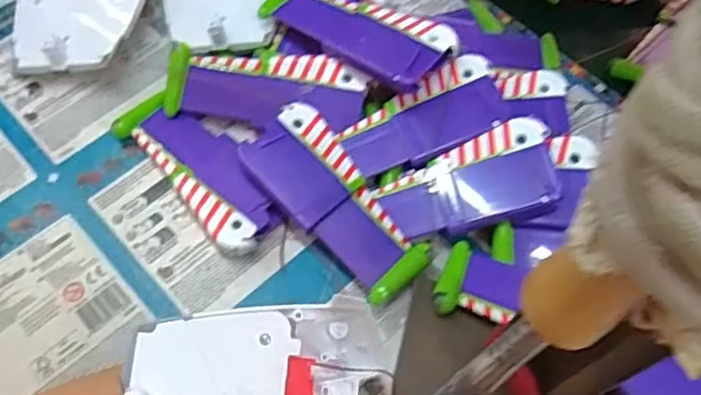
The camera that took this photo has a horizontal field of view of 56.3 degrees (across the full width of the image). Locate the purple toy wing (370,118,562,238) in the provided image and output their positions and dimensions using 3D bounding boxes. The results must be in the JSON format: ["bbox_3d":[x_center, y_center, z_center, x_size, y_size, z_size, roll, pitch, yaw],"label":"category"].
[{"bbox_3d":[0.067,-0.006,0.368,0.097,0.017,0.049,-19,66,10],"label":"purple toy wing"}]

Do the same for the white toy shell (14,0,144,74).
[{"bbox_3d":[-0.180,-0.126,0.435,0.095,0.030,0.100,-2,62,-2],"label":"white toy shell"}]

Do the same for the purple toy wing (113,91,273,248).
[{"bbox_3d":[-0.088,-0.018,0.386,0.044,0.015,0.118,-40,69,-19],"label":"purple toy wing"}]

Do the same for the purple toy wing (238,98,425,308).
[{"bbox_3d":[-0.007,0.001,0.363,0.048,0.021,0.115,-40,69,-19],"label":"purple toy wing"}]

